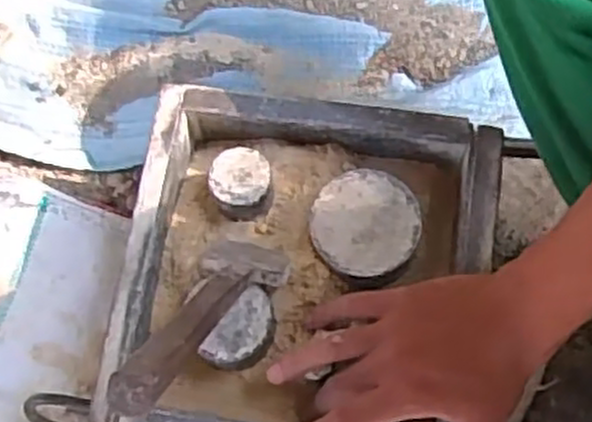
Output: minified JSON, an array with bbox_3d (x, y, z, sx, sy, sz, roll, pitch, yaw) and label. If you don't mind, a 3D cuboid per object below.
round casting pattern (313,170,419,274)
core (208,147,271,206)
[{"bbox_3d":[0.046,0.011,0.540,0.070,0.032,0.069,-1,71,4],"label":"round casting pattern"},{"bbox_3d":[-0.039,-0.021,0.557,0.041,0.031,0.039,-1,71,4],"label":"core"}]

